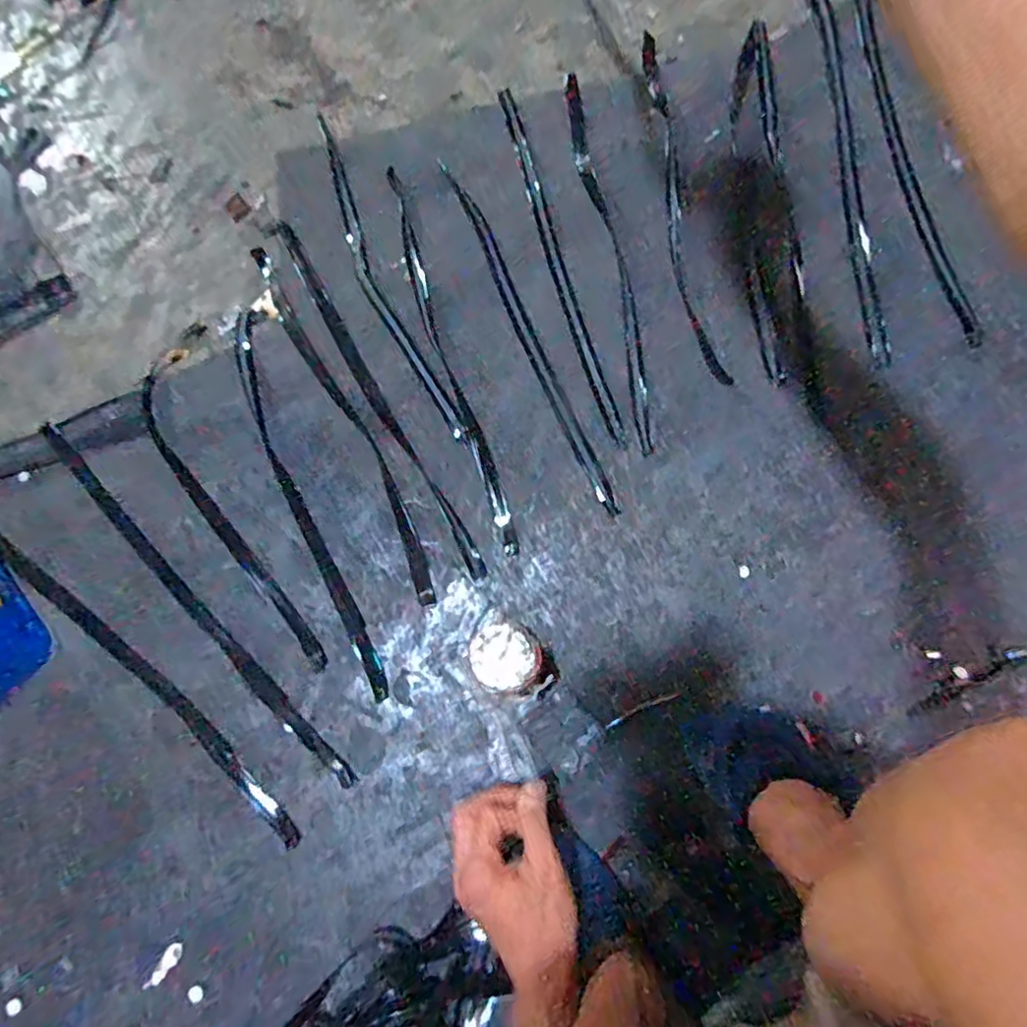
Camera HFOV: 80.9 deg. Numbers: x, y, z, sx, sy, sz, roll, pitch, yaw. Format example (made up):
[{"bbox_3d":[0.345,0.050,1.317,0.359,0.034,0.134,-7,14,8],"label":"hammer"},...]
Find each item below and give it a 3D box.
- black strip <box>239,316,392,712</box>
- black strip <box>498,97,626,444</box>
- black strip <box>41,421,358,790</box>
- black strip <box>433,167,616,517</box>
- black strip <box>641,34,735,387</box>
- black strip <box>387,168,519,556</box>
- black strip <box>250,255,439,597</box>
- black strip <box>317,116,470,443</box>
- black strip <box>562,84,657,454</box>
[{"bbox_3d":[-0.224,-0.024,0.627,0.034,0.018,0.451,-23,75,-4],"label":"black strip"},{"bbox_3d":[0.047,-0.293,0.668,0.020,0.014,0.463,-15,75,-2],"label":"black strip"},{"bbox_3d":[-0.329,0.083,0.604,0.028,0.014,0.494,-44,78,-9],"label":"black strip"},{"bbox_3d":[0.013,-0.201,0.653,0.021,0.012,0.441,-23,75,-4],"label":"black strip"},{"bbox_3d":[0.179,-0.362,0.671,0.040,0.019,0.464,-8,75,0],"label":"black strip"},{"bbox_3d":[-0.076,-0.183,0.659,0.025,0.009,0.476,-17,75,-3],"label":"black strip"},{"bbox_3d":[-0.188,-0.120,0.648,0.030,0.020,0.474,-28,76,-5],"label":"black strip"},{"bbox_3d":[-0.158,-0.279,0.687,0.038,0.014,0.463,-24,76,-4],"label":"black strip"},{"bbox_3d":[0.105,-0.290,0.662,0.030,0.018,0.464,-10,75,-1],"label":"black strip"}]

